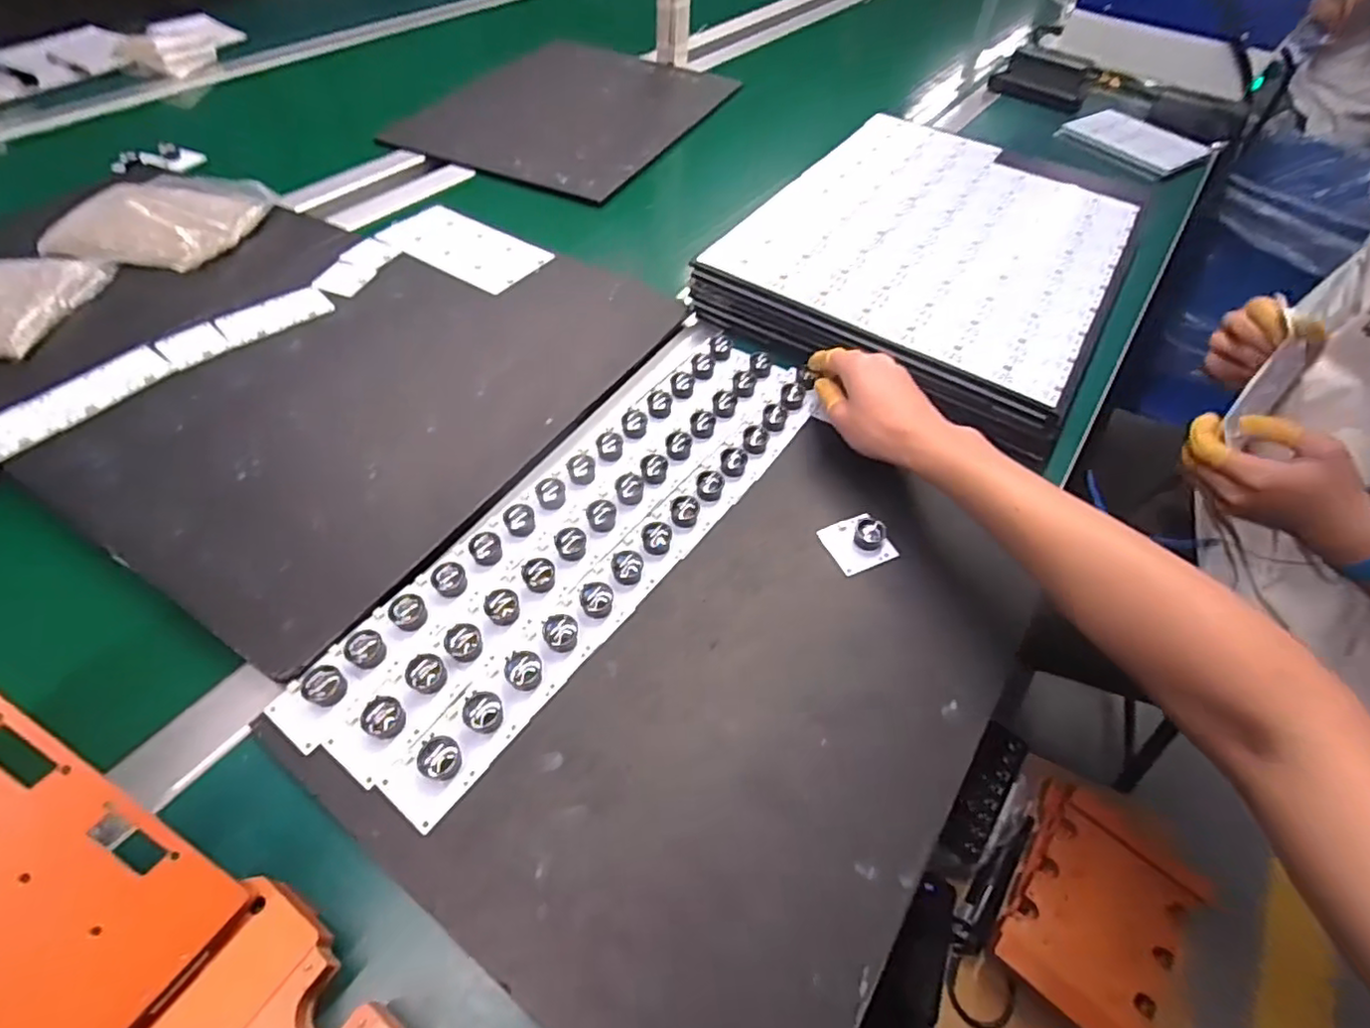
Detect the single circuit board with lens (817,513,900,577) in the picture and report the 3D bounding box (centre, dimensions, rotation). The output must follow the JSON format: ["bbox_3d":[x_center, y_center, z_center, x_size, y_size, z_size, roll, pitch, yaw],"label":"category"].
[{"bbox_3d":[0.135,0.018,0.481,0.046,0.021,0.045,-15,55,-16],"label":"single circuit board with lens"}]

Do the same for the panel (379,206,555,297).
[{"bbox_3d":[-0.245,-0.298,0.696,0.178,0.005,0.095,28,55,16],"label":"panel"}]

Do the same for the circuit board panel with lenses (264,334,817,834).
[{"bbox_3d":[-0.063,-0.002,0.480,0.133,0.019,0.461,32,58,19],"label":"circuit board panel with lenses"}]

